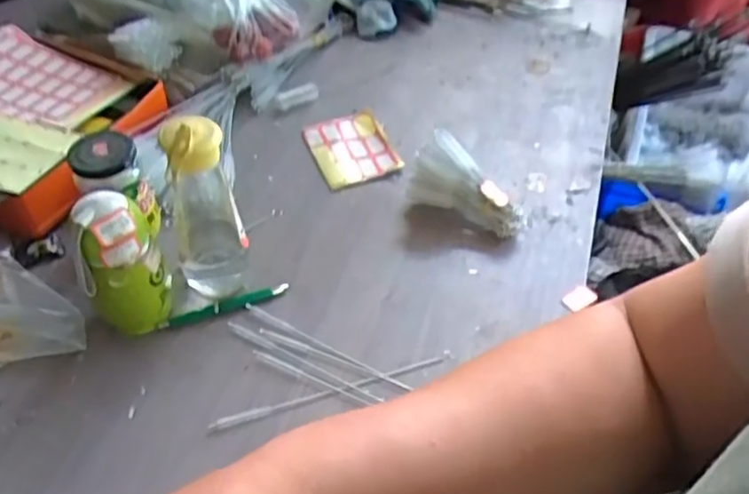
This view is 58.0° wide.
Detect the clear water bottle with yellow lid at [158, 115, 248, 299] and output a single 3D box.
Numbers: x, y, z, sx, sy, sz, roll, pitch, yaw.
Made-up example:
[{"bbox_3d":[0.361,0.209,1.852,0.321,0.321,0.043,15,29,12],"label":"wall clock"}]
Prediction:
[{"bbox_3d":[-0.160,-0.035,0.643,0.067,0.199,0.050,-14,50,-15],"label":"clear water bottle with yellow lid"}]

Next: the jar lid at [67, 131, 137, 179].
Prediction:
[{"bbox_3d":[-0.271,-0.092,0.673,0.060,0.015,0.057,-1,48,-4],"label":"jar lid"}]

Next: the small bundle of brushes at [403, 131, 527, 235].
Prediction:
[{"bbox_3d":[0.107,-0.071,0.771,0.133,0.091,0.042,18,49,13],"label":"small bundle of brushes"}]

